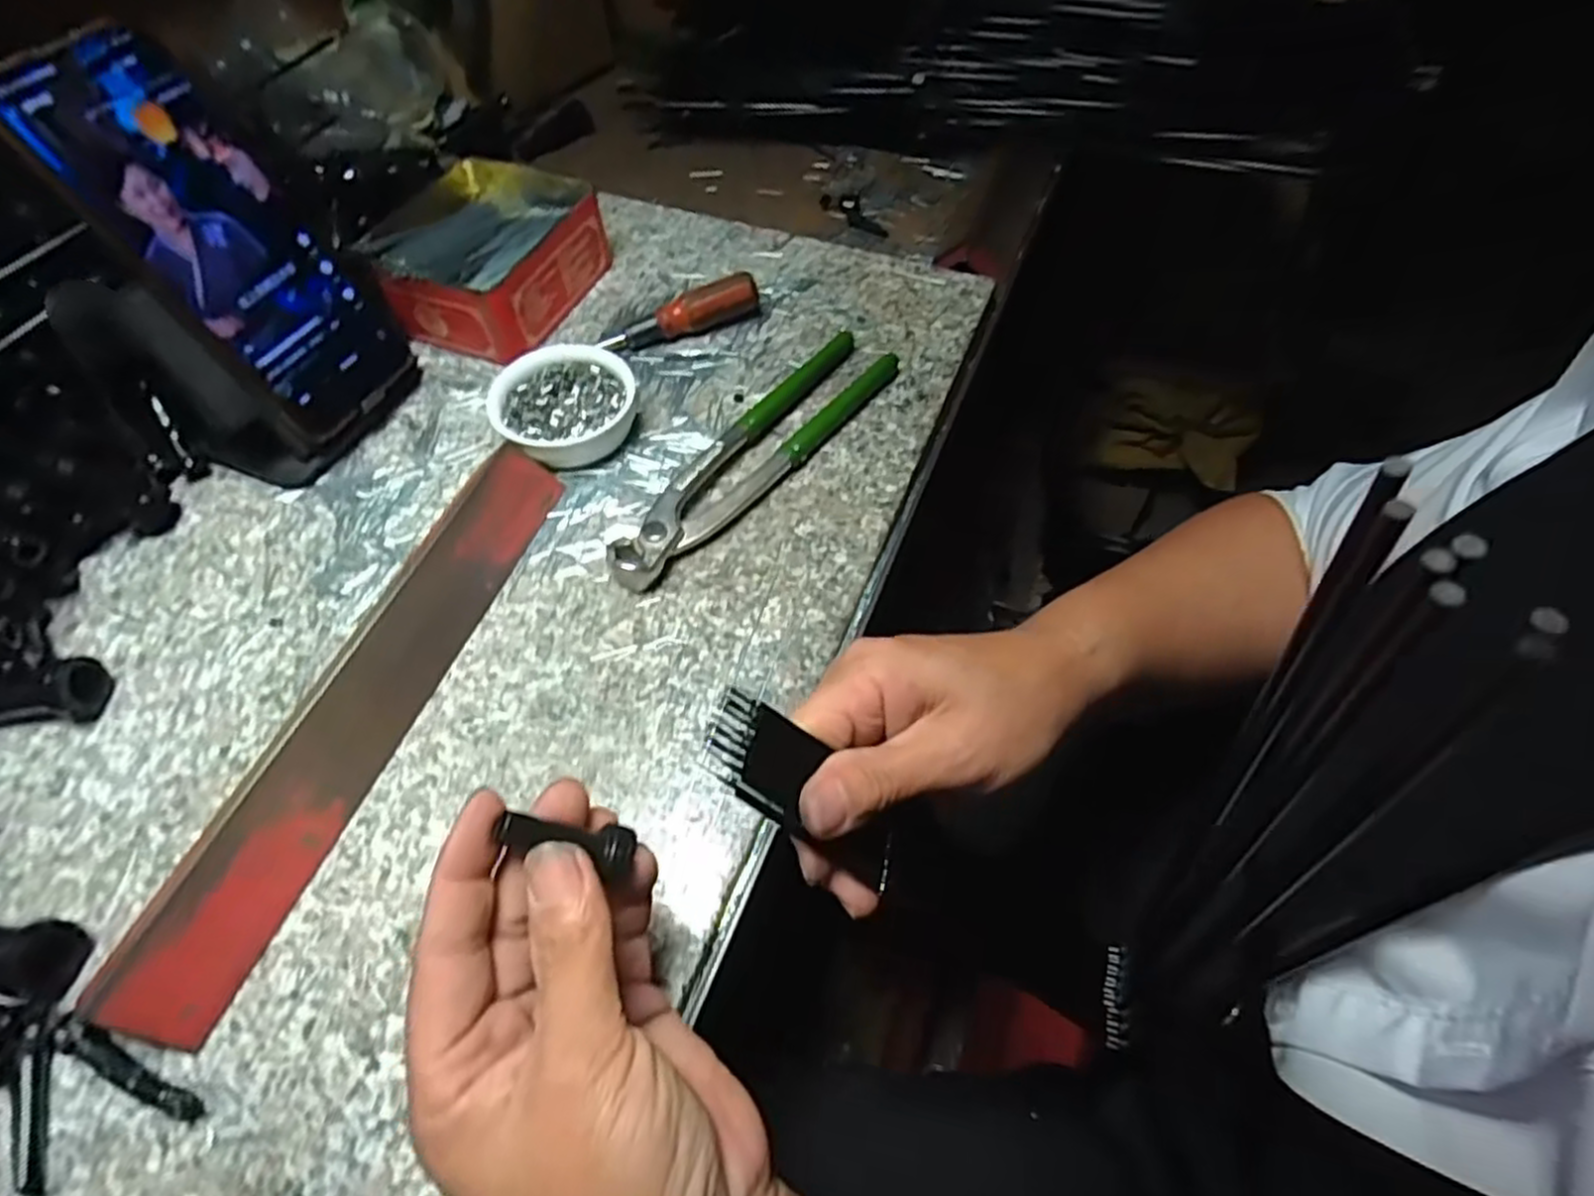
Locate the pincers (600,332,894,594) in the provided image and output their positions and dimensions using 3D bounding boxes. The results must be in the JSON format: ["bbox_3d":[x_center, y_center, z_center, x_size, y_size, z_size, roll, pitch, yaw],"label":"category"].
[{"bbox_3d":[-0.022,-0.076,0.394,0.042,0.018,0.193,32,62,21],"label":"pincers"}]

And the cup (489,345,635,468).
[{"bbox_3d":[-0.121,-0.096,0.404,0.067,0.028,0.073,15,57,11],"label":"cup"}]

